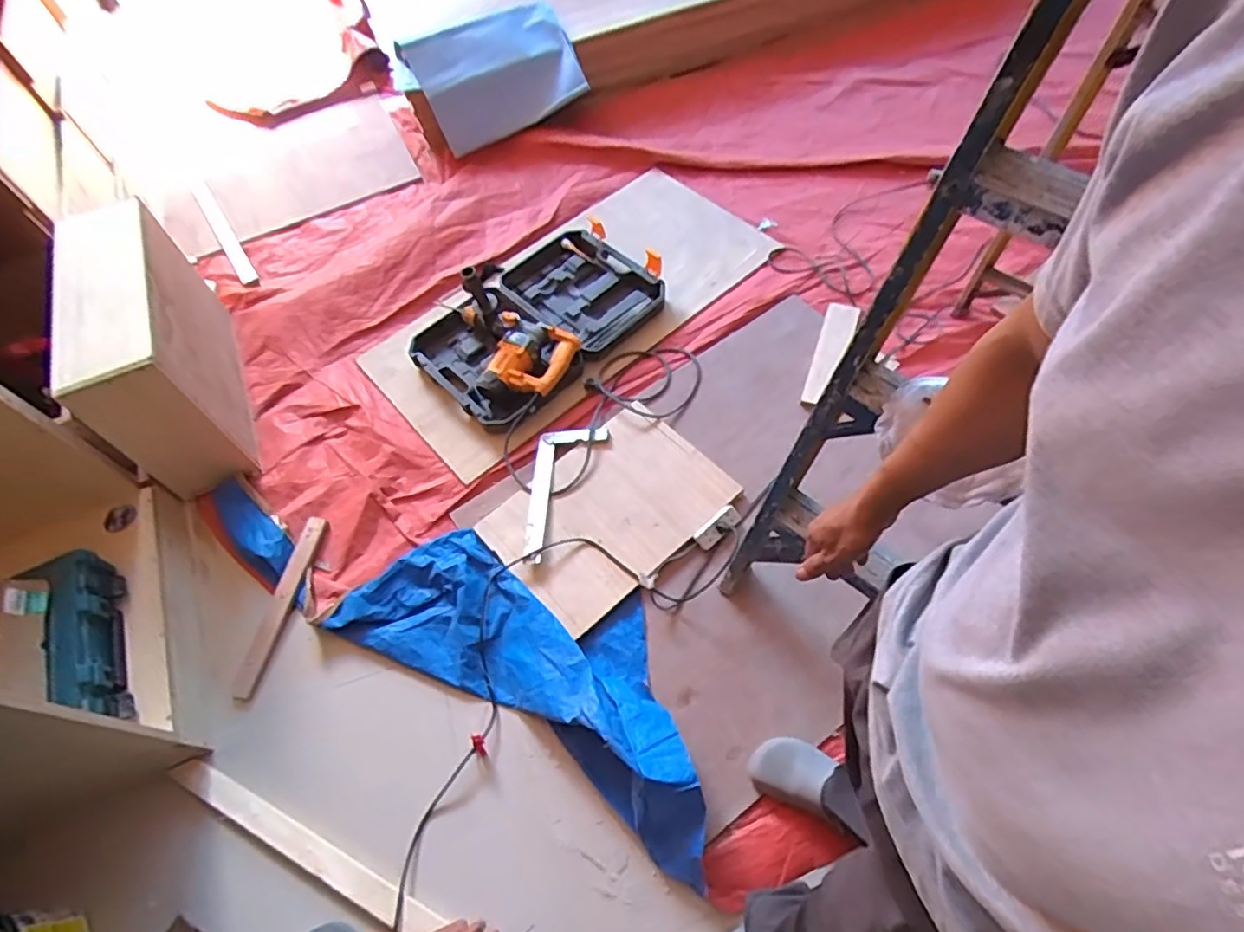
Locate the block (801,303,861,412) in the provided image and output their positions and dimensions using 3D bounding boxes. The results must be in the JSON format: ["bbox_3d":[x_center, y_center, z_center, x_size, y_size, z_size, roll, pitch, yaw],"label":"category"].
[{"bbox_3d":[0.530,-0.281,1.605,0.083,0.034,0.363,17,62,14],"label":"block"}]

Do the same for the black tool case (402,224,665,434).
[{"bbox_3d":[-0.222,-0.396,1.718,0.416,0.086,0.637,36,69,22],"label":"black tool case"}]

